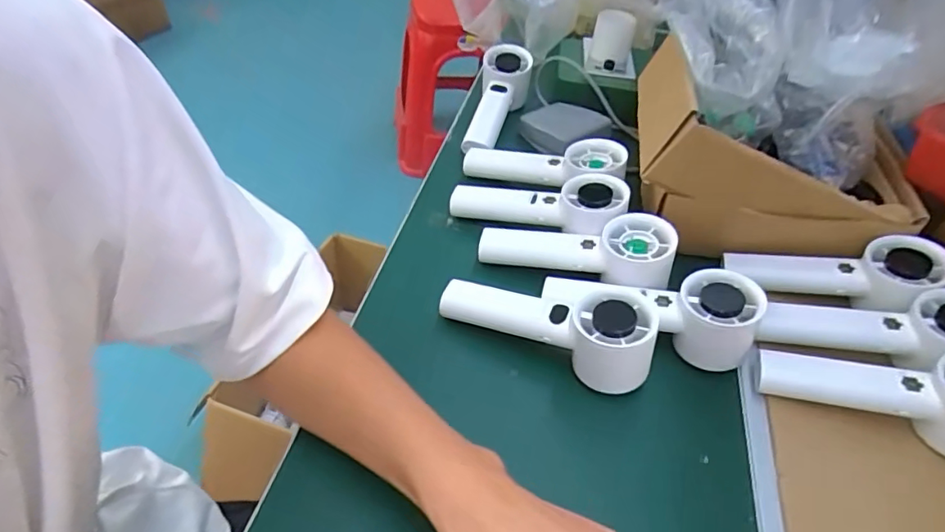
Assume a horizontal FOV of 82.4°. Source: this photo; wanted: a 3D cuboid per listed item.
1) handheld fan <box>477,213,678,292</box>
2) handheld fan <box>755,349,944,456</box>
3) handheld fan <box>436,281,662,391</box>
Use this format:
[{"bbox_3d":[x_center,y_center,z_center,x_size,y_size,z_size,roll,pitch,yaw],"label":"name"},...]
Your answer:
[{"bbox_3d":[0.084,-0.014,0.451,0.157,0.037,0.051,3,43,22],"label":"handheld fan"},{"bbox_3d":[0.284,0.087,0.372,0.156,0.053,0.055,6,43,24],"label":"handheld fan"},{"bbox_3d":[0.053,0.044,0.404,0.158,0.052,0.059,13,45,23],"label":"handheld fan"}]

